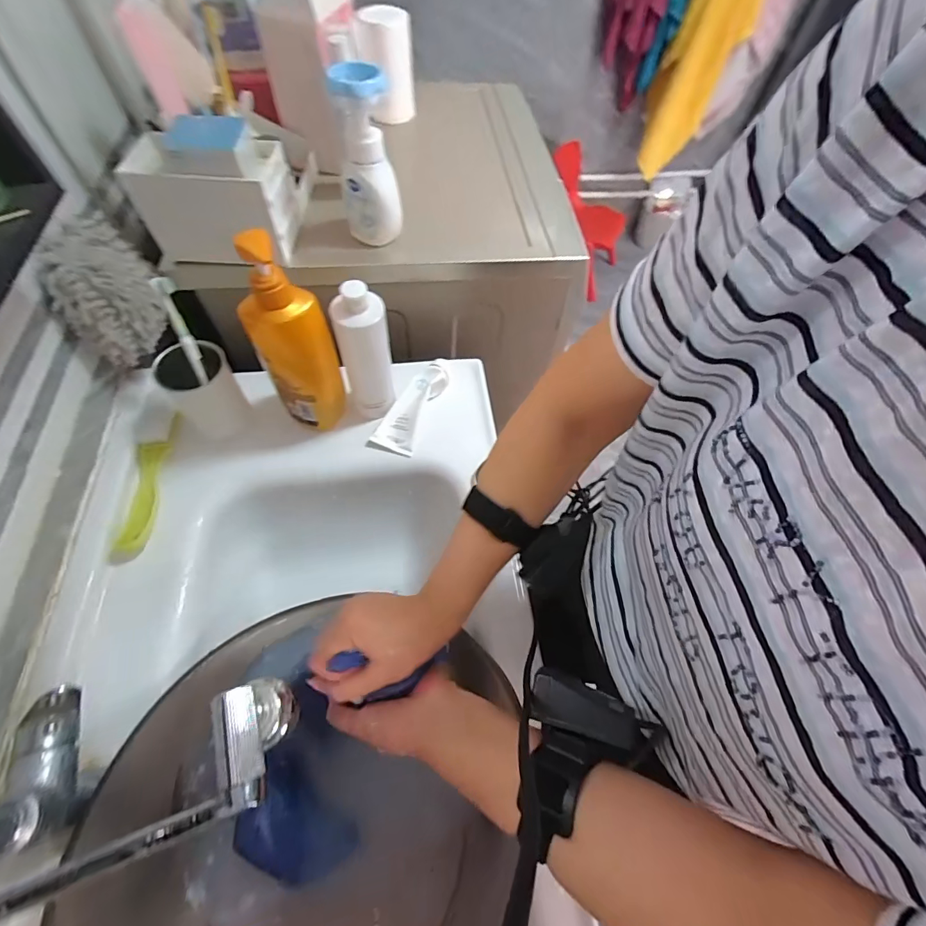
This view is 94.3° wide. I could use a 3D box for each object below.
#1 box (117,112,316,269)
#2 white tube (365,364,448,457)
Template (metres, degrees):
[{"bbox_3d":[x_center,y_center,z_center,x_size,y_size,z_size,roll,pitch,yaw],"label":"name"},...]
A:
[{"bbox_3d":[-0.308,-0.345,0.542,0.163,0.130,0.117,-2,60,-4],"label":"box"},{"bbox_3d":[-0.072,-0.073,0.618,0.059,0.036,0.148,28,74,13],"label":"white tube"}]

